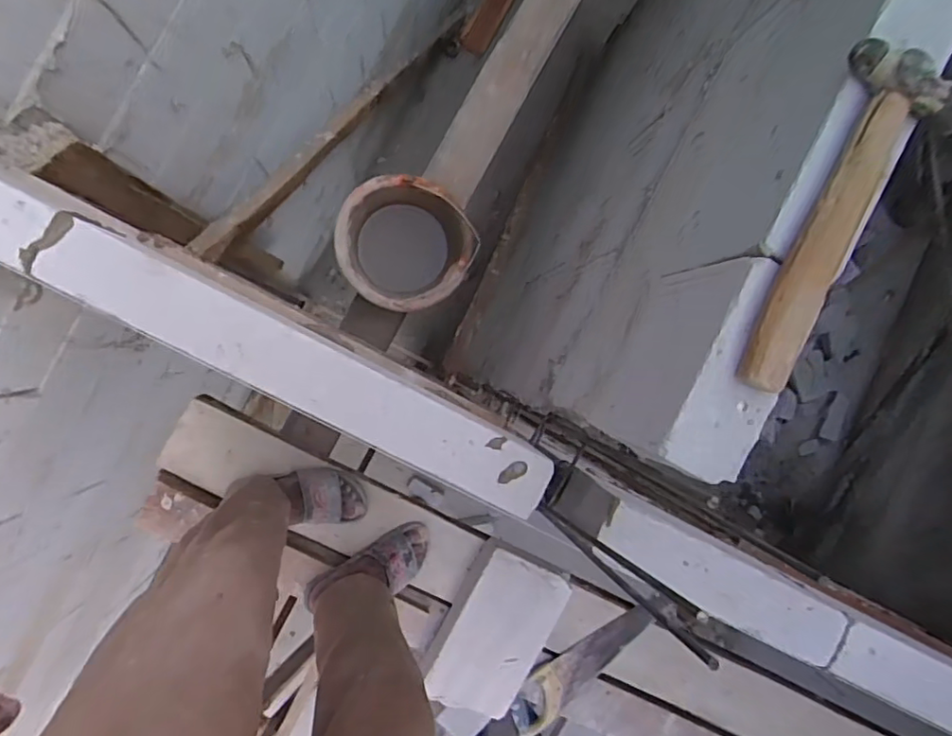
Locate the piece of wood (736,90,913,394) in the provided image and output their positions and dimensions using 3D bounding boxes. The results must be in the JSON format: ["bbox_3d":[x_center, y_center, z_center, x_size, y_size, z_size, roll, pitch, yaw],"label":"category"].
[{"bbox_3d":[0.275,-0.097,0.473,0.040,0.024,0.245,27,89,-6],"label":"piece of wood"}]

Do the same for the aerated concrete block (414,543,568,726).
[{"bbox_3d":[0.051,0.562,1.281,0.218,0.076,0.345,29,88,-6],"label":"aerated concrete block"}]

